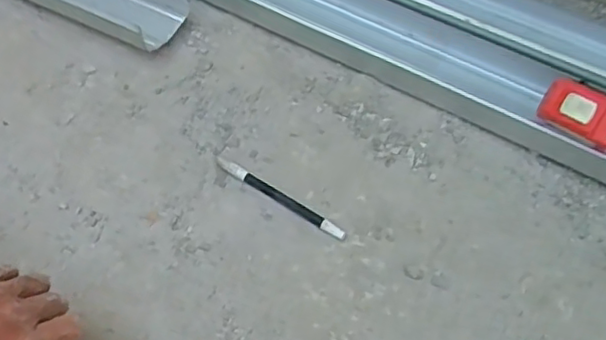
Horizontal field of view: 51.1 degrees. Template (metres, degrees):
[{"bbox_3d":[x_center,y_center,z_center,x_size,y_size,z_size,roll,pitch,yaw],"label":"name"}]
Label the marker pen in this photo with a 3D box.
[{"bbox_3d":[-0.021,0.024,0.583,0.143,0.010,0.012,31,62,18],"label":"marker pen"}]

